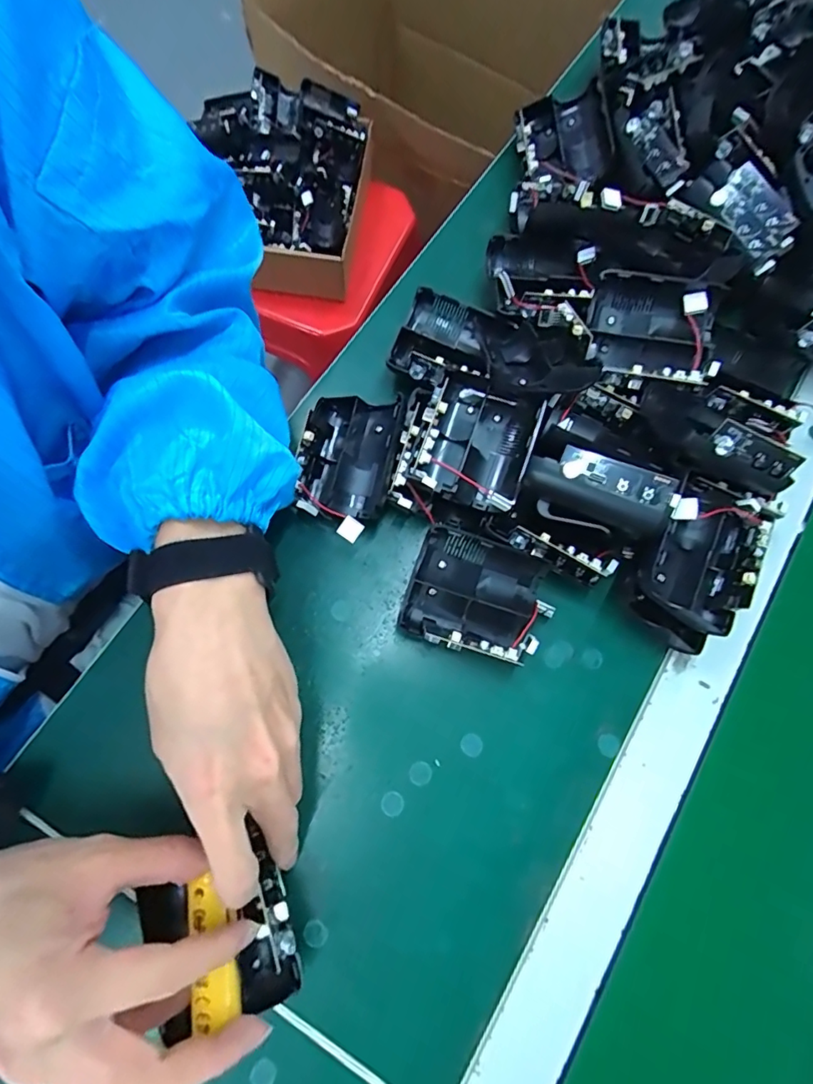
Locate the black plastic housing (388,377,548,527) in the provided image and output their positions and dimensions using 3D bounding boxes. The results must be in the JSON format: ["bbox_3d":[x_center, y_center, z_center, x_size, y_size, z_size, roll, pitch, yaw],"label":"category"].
[{"bbox_3d":[0.035,-0.059,0.318,0.079,0.027,0.086,18,73,4],"label":"black plastic housing"}]

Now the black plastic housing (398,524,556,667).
[{"bbox_3d":[0.044,0.036,0.316,0.087,0.044,0.064,15,73,3],"label":"black plastic housing"}]

